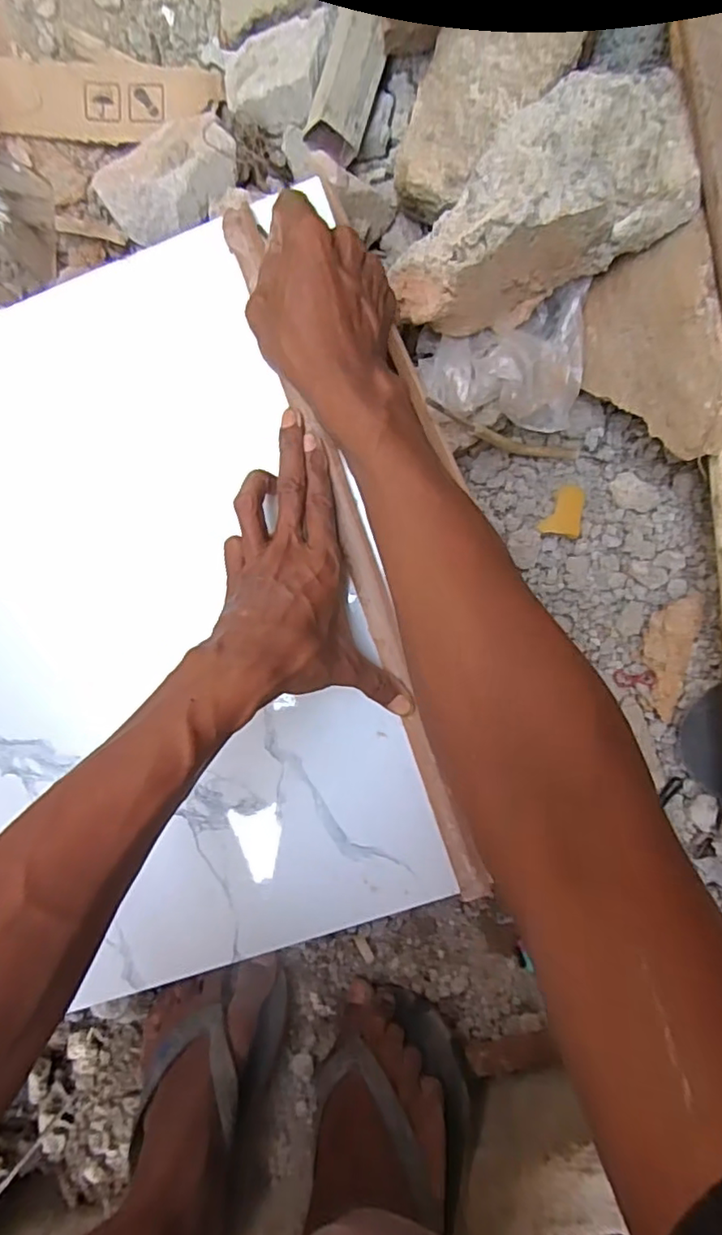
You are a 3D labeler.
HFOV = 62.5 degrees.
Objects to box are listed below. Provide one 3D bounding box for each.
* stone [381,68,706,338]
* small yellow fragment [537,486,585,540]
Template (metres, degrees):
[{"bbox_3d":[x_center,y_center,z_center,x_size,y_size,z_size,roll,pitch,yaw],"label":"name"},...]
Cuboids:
[{"bbox_3d":[0.116,-0.266,0.393,0.202,0.081,0.091,-22,91,5],"label":"stone"},{"bbox_3d":[0.170,-0.089,0.500,0.032,0.010,0.042,13,93,4],"label":"small yellow fragment"}]

